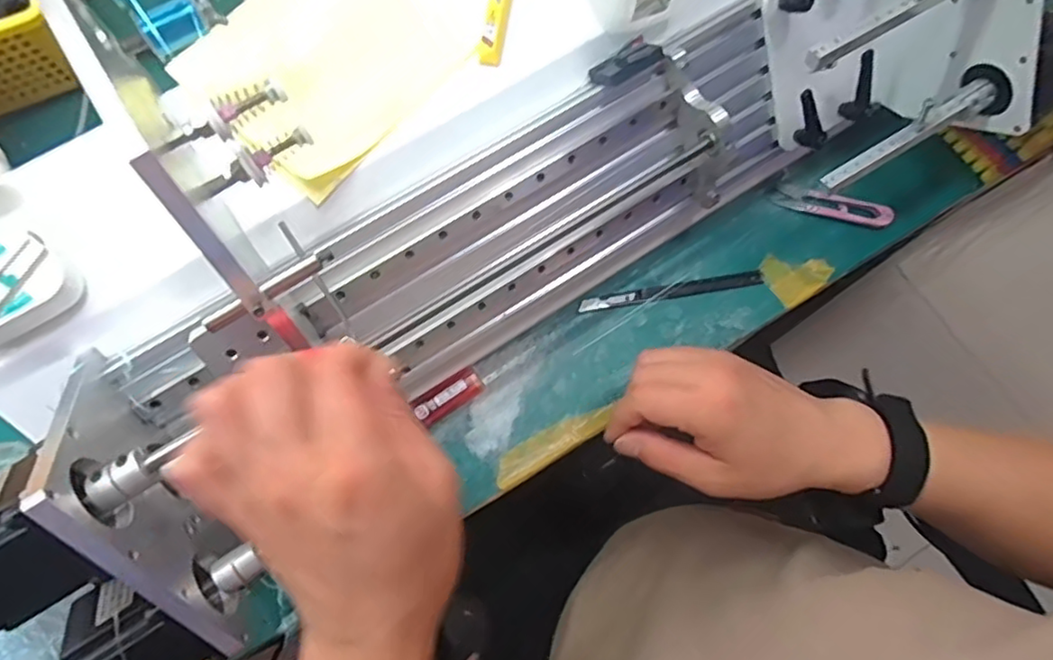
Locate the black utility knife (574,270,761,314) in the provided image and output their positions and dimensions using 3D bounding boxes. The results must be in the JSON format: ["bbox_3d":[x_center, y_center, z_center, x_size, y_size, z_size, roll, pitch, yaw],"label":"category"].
[{"bbox_3d":[0.117,-0.032,0.510,0.150,0.004,0.011,-9,74,-3],"label":"black utility knife"}]

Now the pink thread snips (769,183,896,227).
[{"bbox_3d":[0.256,-0.105,0.530,0.099,0.012,0.020,15,75,4],"label":"pink thread snips"}]

